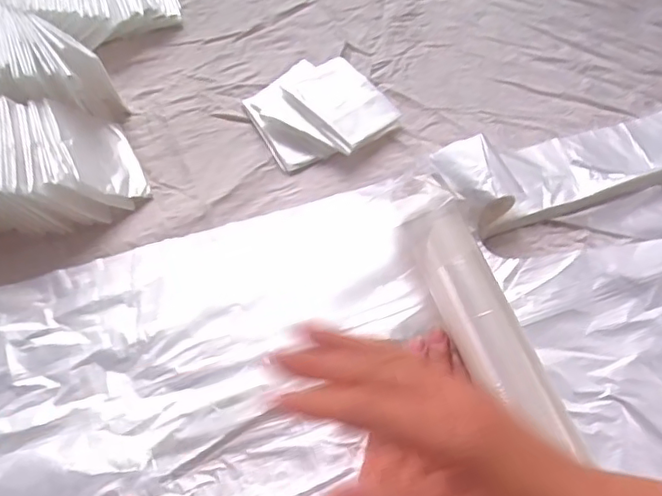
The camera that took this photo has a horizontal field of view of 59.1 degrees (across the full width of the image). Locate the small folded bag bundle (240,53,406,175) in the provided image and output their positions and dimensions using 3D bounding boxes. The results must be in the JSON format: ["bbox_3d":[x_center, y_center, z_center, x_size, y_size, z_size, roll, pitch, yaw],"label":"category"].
[{"bbox_3d":[-0.008,-0.113,0.475,0.105,0.020,0.096,-29,61,-19],"label":"small folded bag bundle"}]

